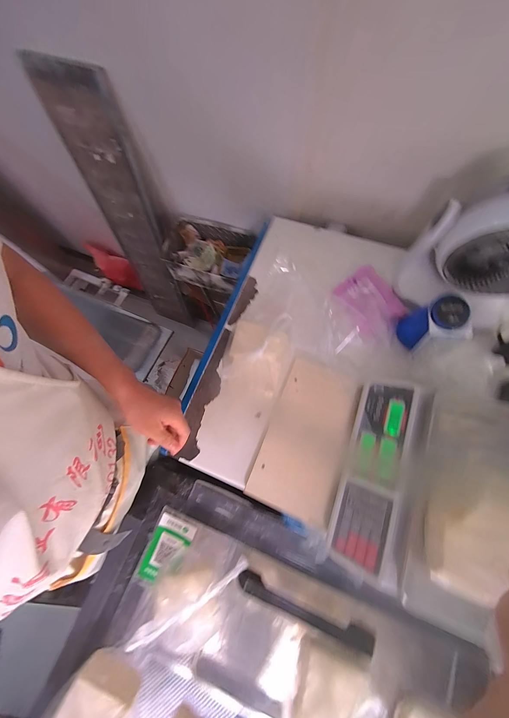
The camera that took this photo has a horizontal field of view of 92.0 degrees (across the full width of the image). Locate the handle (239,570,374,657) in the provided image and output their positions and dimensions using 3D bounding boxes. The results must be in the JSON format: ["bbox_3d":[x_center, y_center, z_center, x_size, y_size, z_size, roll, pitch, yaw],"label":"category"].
[{"bbox_3d":[0.090,0.467,0.453,0.251,0.031,0.026,20,75,8],"label":"handle"}]

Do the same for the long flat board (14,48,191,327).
[{"bbox_3d":[-0.490,-0.480,1.077,0.270,1.065,0.026,22,65,8],"label":"long flat board"}]

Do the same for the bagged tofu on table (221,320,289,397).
[{"bbox_3d":[0.003,-0.006,0.536,0.127,0.051,0.145,17,74,7],"label":"bagged tofu on table"}]

